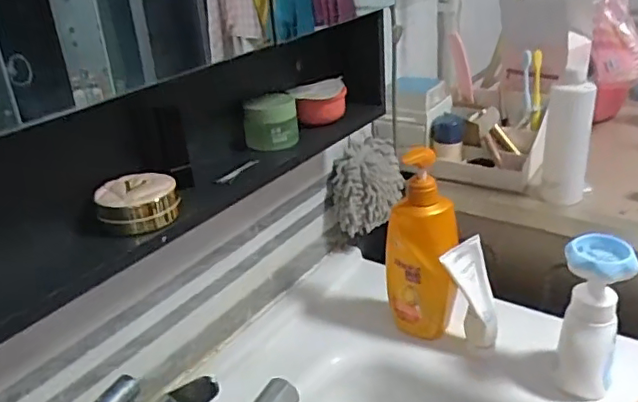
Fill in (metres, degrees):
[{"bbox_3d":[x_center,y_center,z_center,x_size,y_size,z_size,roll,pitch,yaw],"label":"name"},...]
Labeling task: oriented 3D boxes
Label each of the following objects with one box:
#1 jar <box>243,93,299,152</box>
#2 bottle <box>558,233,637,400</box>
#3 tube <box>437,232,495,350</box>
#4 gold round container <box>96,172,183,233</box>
[{"bbox_3d":[-0.057,-0.094,0.690,0.063,0.055,0.052,-5,26,-2],"label":"jar"},{"bbox_3d":[0.315,0.140,0.675,0.068,0.195,0.054,8,28,25],"label":"bottle"},{"bbox_3d":[0.199,0.118,0.759,0.055,0.140,0.038,-24,9,-15],"label":"tube"},{"bbox_3d":[-0.166,0.000,0.534,0.070,0.033,0.062,-15,27,-21],"label":"gold round container"}]

